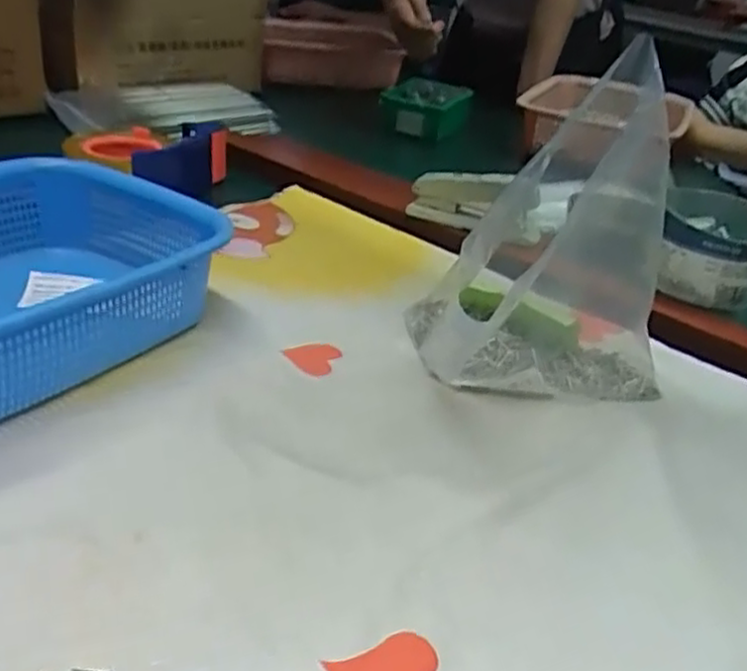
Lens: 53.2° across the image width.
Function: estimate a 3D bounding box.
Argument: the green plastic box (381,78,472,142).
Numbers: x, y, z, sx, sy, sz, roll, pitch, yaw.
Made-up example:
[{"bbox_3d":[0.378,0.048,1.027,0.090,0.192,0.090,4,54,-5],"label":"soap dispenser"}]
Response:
[{"bbox_3d":[0.071,-0.323,1.057,0.117,0.054,0.133,12,30,6],"label":"green plastic box"}]

